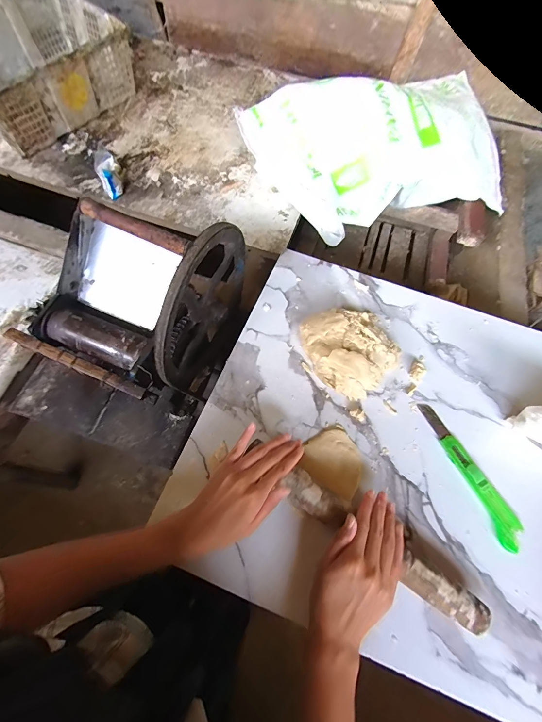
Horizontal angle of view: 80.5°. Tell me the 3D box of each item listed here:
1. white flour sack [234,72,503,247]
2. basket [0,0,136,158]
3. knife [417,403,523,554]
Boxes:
[{"bbox_3d":[0.285,-0.550,0.848,0.674,0.196,0.392,-10,69,-7],"label":"white flour sack"},{"bbox_3d":[-0.681,-0.843,0.928,0.361,0.179,0.473,35,71,11],"label":"basket"},{"bbox_3d":[0.261,0.140,0.418,0.037,0.013,0.190,-19,70,-11],"label":"knife"}]

